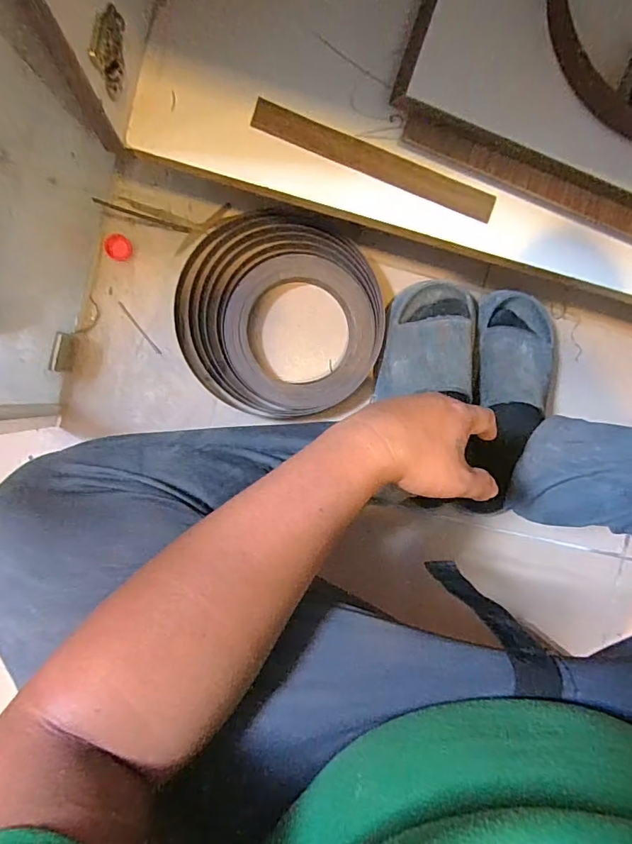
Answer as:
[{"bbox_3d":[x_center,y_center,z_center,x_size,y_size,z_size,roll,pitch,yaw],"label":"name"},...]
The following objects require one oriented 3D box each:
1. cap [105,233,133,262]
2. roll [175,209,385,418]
[{"bbox_3d":[-0.236,-0.208,0.564,0.031,0.014,0.028,-17,95,-5],"label":"cap"},{"bbox_3d":[-0.042,-0.129,0.581,0.245,0.033,0.237,0,93,-6],"label":"roll"}]

